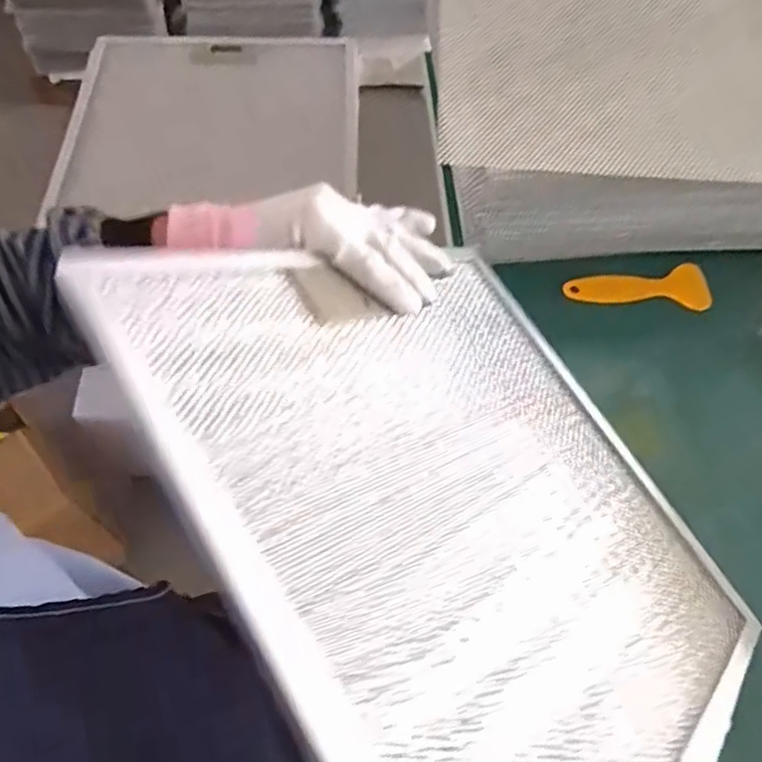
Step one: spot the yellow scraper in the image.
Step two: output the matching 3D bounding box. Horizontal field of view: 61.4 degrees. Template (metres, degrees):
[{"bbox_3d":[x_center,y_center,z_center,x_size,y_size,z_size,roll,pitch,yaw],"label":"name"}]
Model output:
[{"bbox_3d":[0.226,-0.081,0.569,0.123,0.014,0.043,-3,61,-3],"label":"yellow scraper"}]

